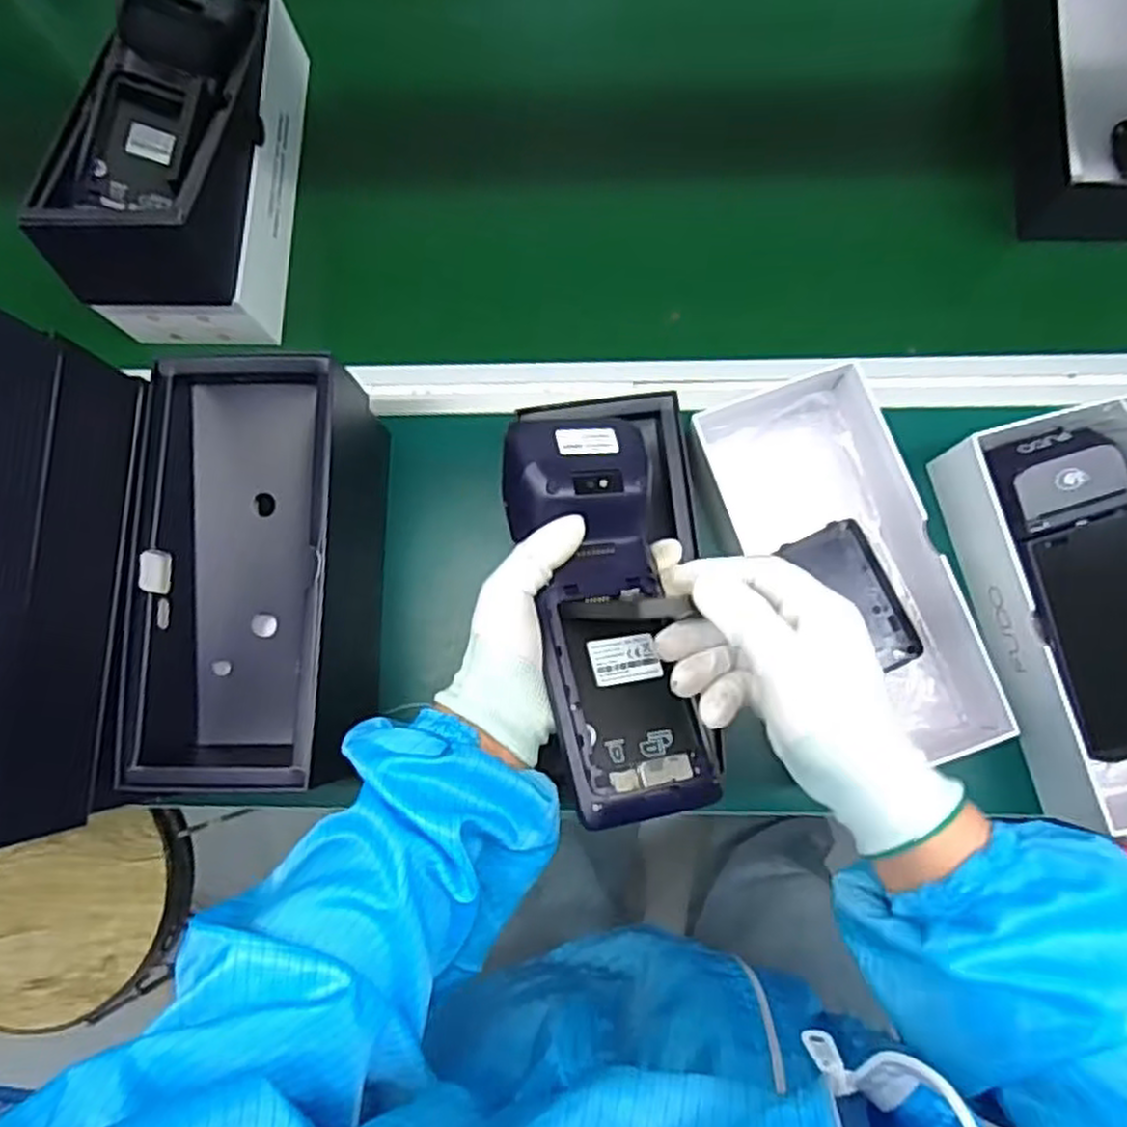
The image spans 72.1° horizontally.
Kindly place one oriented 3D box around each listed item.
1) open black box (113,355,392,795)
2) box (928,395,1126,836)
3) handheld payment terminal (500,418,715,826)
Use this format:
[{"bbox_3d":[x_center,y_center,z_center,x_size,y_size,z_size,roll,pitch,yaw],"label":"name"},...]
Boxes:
[{"bbox_3d":[-0.188,0.011,0.508,0.122,0.129,0.256,1,81,2],"label":"open black box"},{"bbox_3d":[0.362,0.037,0.531,0.130,0.083,0.274,-14,81,0],"label":"box"},{"bbox_3d":[0.019,0.031,0.431,0.084,0.055,0.222,-7,76,-19],"label":"handheld payment terminal"}]

